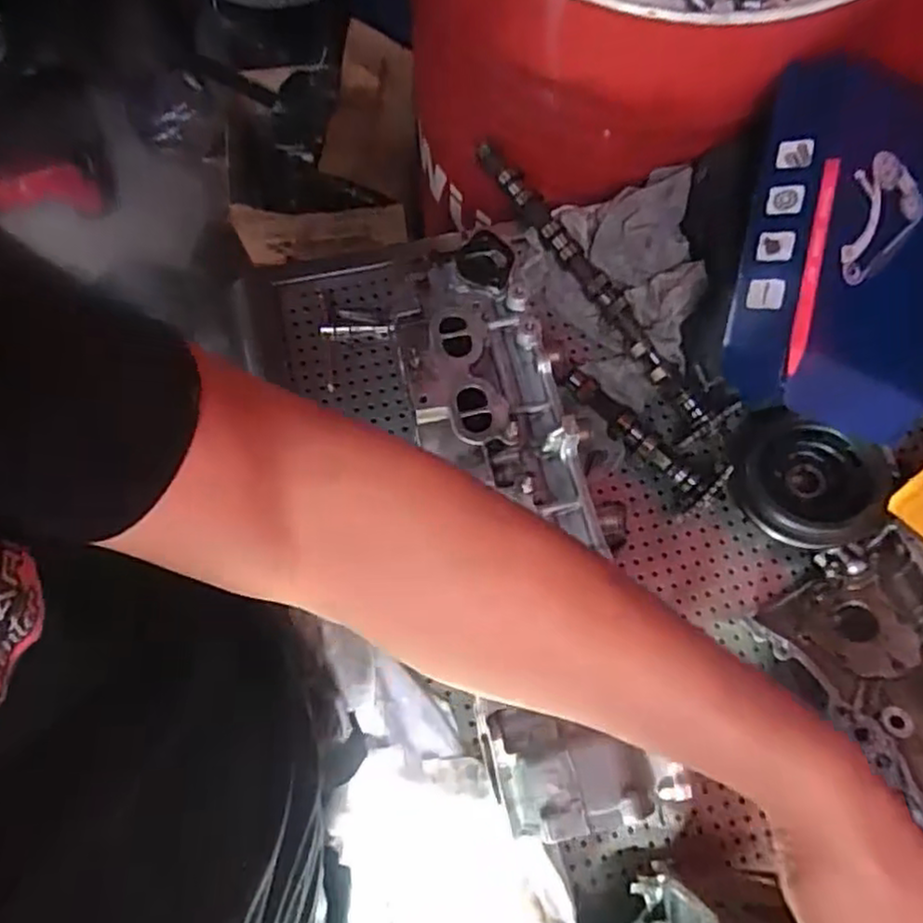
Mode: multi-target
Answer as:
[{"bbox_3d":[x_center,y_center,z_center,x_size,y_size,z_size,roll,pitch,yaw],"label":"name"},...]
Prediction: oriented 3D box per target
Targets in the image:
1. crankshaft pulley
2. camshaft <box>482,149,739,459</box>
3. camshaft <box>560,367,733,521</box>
[{"bbox_3d":[0.351,0.024,0.709,0.155,0.038,0.121,23,81,28],"label":"crankshaft pulley"},{"bbox_3d":[0.151,-0.199,0.779,0.054,0.051,0.424,-32,77,-10],"label":"camshaft"},{"bbox_3d":[0.183,-0.020,0.735,0.234,0.065,0.059,37,77,9],"label":"camshaft"}]

